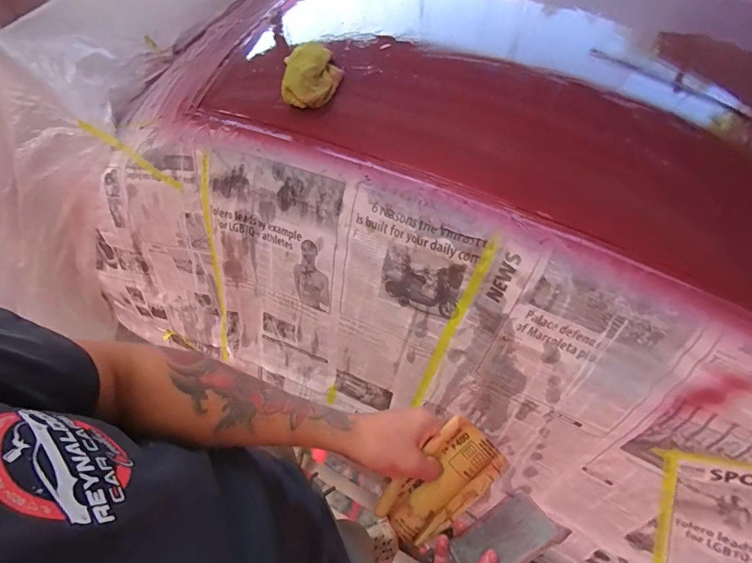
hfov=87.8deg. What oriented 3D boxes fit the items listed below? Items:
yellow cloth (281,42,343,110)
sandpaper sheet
[{"bbox_3d":[-0.119,-0.396,0.736,0.099,0.065,0.122,4,64,4],"label":"yellow cloth"},{"bbox_3d":[0.076,0.225,0.427,0.138,0.018,0.098,-46,108,0],"label":"sandpaper sheet"}]

